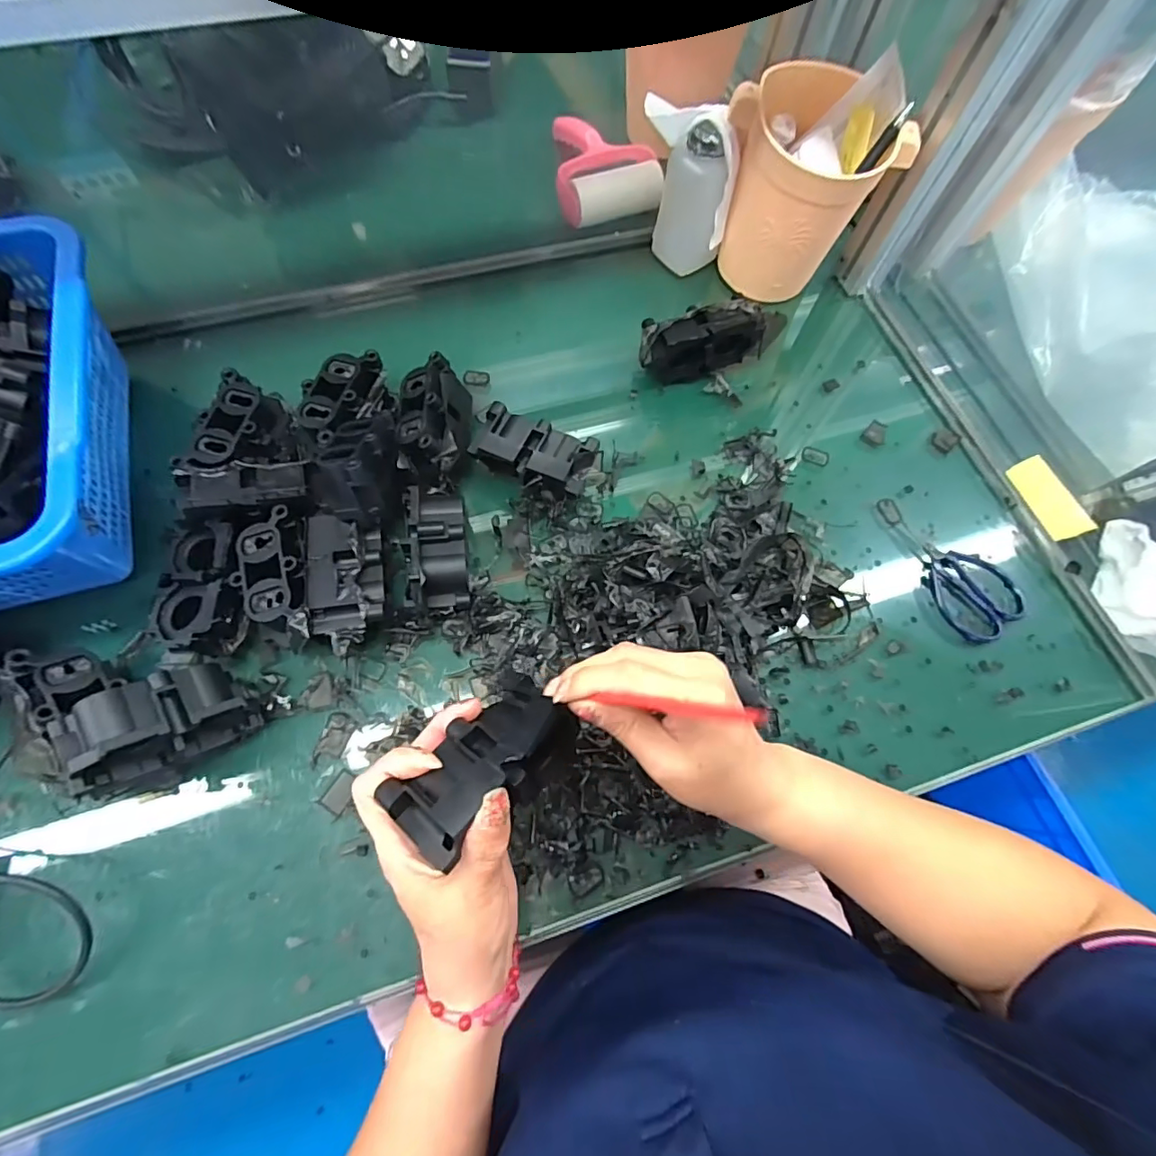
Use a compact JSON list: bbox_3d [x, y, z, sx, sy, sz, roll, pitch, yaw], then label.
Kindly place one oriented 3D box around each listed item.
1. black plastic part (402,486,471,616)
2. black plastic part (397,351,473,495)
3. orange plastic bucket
[{"bbox_3d":[-0.110,-0.024,0.414,0.049,0.056,0.098,-4,69,-4],"label":"black plastic part"},{"bbox_3d":[-0.121,-0.128,0.451,0.058,0.050,0.114,-3,69,-4],"label":"black plastic part"},{"bbox_3d":[0.209,-0.364,0.505,0.121,0.140,0.127,1,69,-2],"label":"orange plastic bucket"}]

